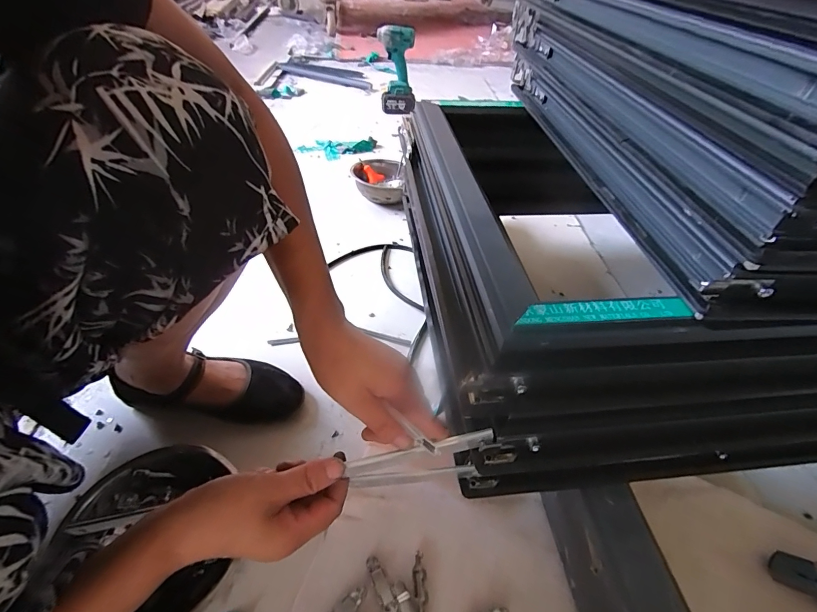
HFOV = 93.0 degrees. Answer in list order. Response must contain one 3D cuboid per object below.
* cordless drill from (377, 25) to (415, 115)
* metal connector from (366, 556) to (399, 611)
[{"bbox_3d":[-0.040,-0.822,1.364,0.116,0.261,0.117,-3,46,-5],"label":"cordless drill"},{"bbox_3d":[-0.027,0.288,0.400,0.016,0.007,0.056,-22,50,-22],"label":"metal connector"}]

